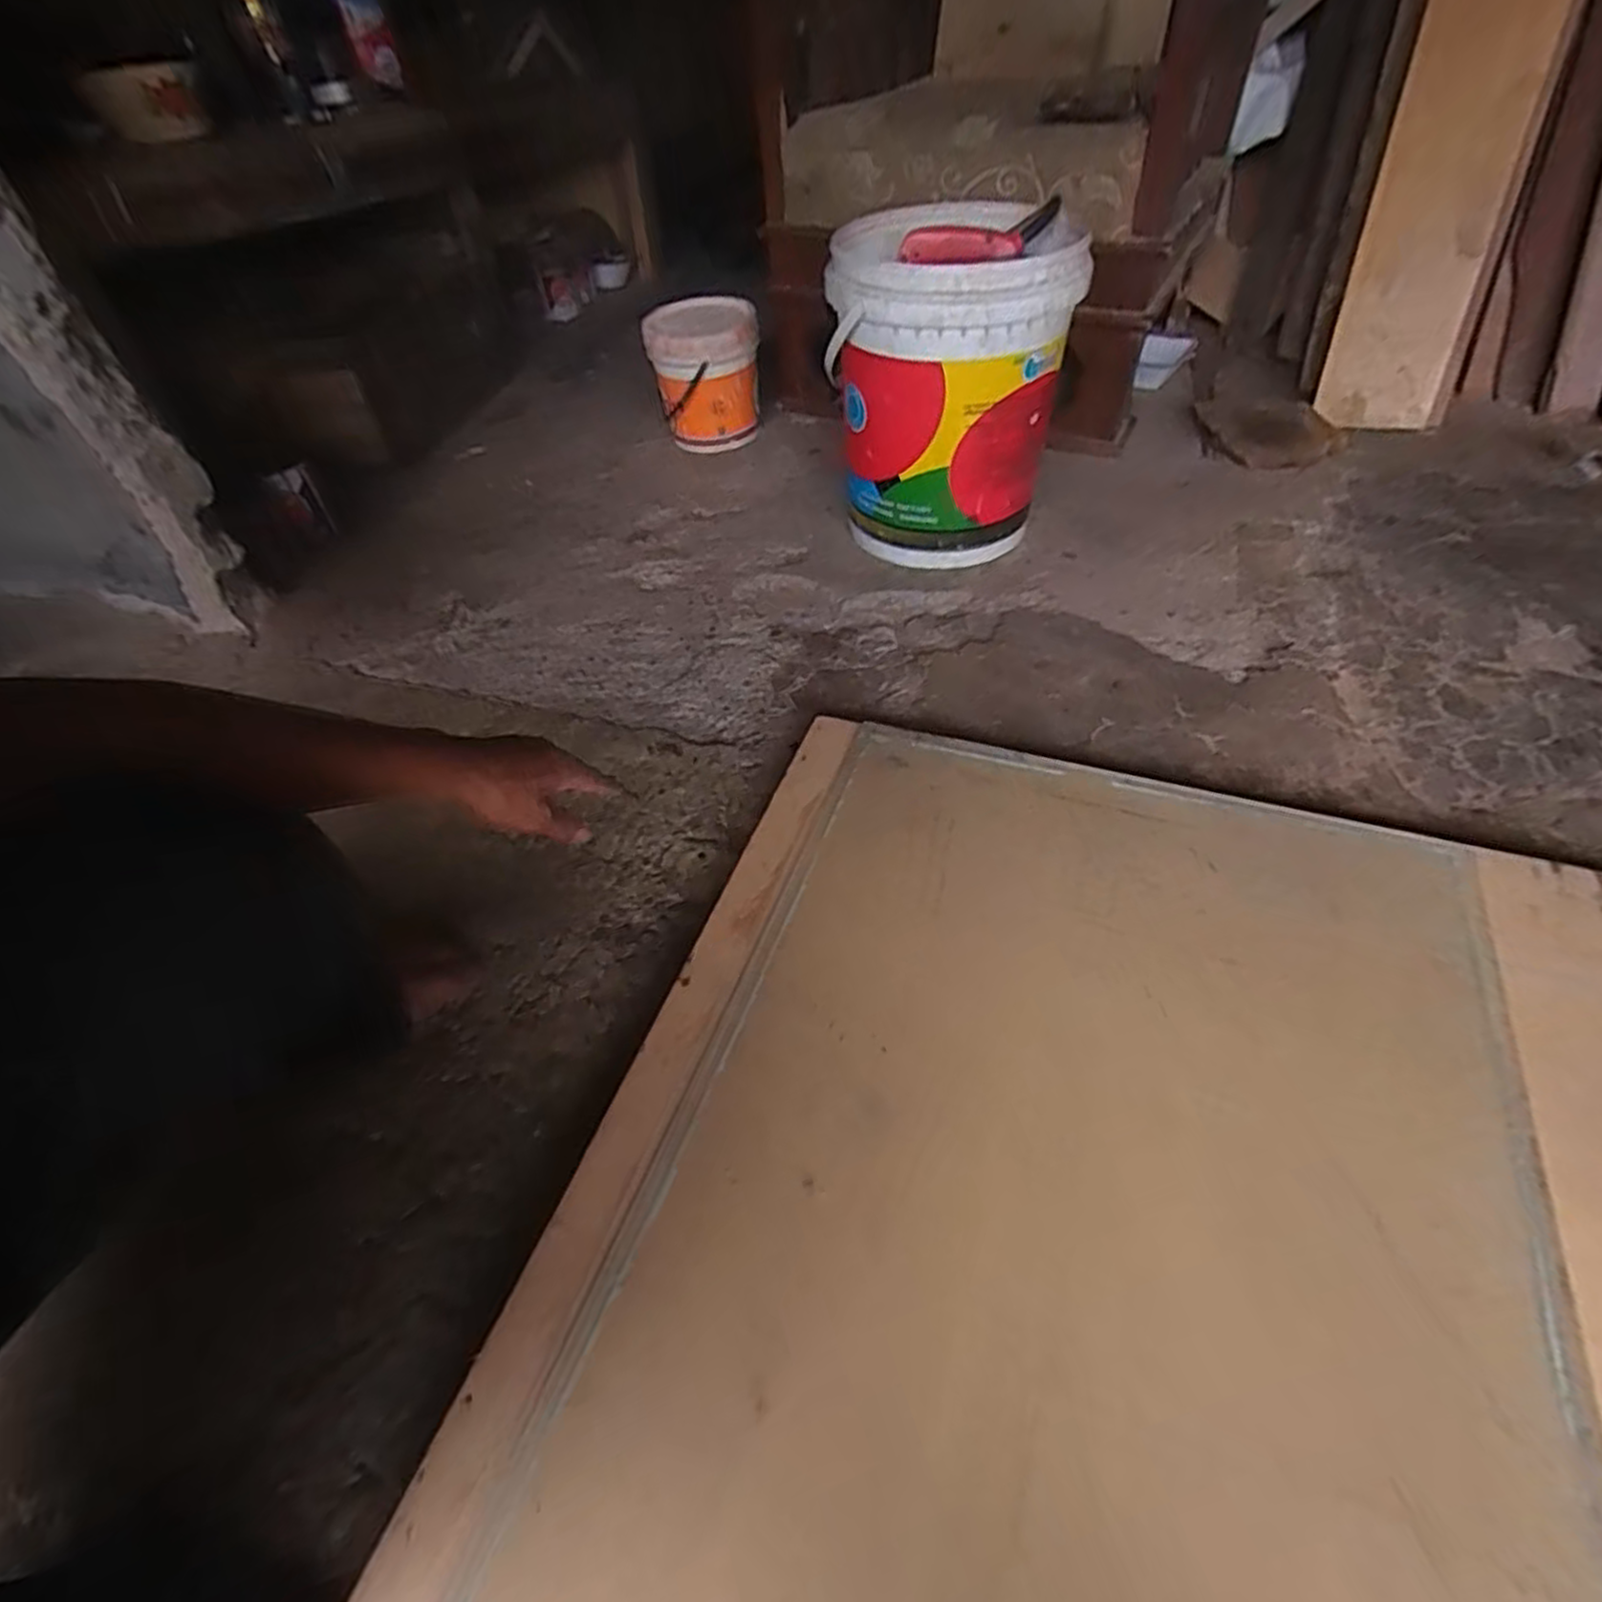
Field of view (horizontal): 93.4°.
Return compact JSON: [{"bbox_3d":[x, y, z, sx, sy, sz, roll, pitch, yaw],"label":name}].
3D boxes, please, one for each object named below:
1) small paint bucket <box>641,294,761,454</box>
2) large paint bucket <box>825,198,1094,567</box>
[{"bbox_3d":[-0.167,-0.751,1.349,0.180,0.207,0.176,-3,49,3],"label":"small paint bucket"},{"bbox_3d":[0.194,-0.544,1.023,0.276,0.365,0.292,5,50,10],"label":"large paint bucket"}]

